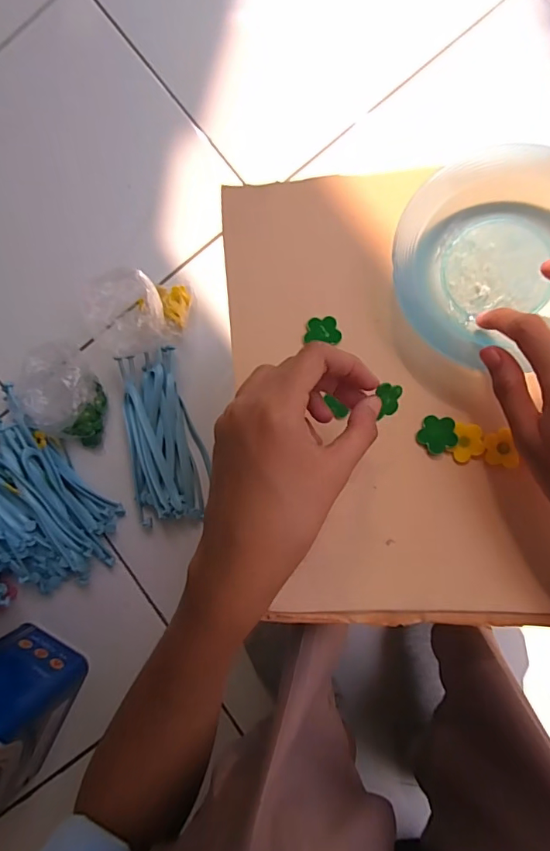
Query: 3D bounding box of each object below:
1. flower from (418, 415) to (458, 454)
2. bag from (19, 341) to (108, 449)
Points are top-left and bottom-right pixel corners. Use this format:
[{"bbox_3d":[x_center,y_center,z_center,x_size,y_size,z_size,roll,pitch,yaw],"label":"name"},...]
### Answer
[{"bbox_3d":[0.101,0.006,0.291,0.022,0.004,0.023,0,88,8],"label":"flower"},{"bbox_3d":[-0.251,-0.036,0.561,0.100,0.063,0.116,10,89,8],"label":"bag"}]

